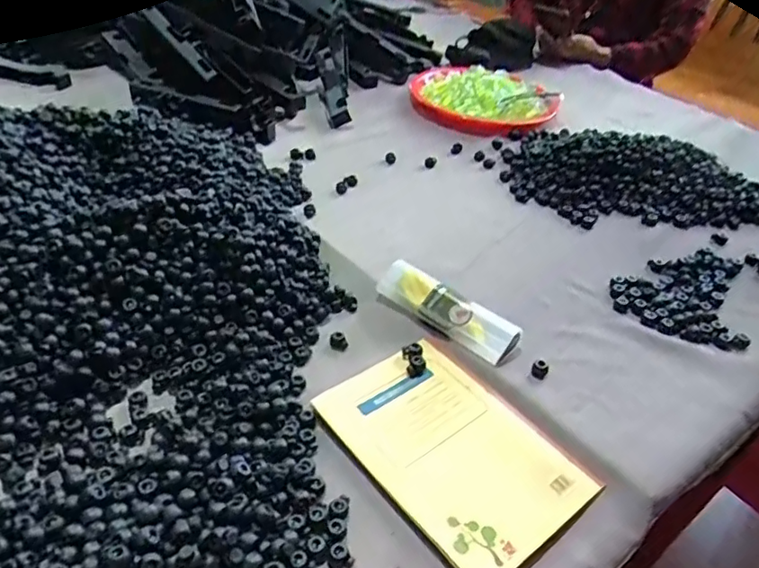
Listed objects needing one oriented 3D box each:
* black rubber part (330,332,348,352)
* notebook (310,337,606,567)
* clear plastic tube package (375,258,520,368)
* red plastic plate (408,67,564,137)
[{"bbox_3d":[-0.039,0.055,0.585,0.017,0.009,0.019,3,38,-4],"label":"black rubber part"},{"bbox_3d":[0.058,0.127,0.491,0.136,0.010,0.202,-23,47,-33],"label":"notebook"},{"bbox_3d":[0.064,0.027,0.597,0.153,0.033,0.038,33,45,30],"label":"clear plastic tube package"},{"bbox_3d":[0.179,-0.323,1.037,0.240,0.033,0.257,4,38,-3],"label":"red plastic plate"}]

